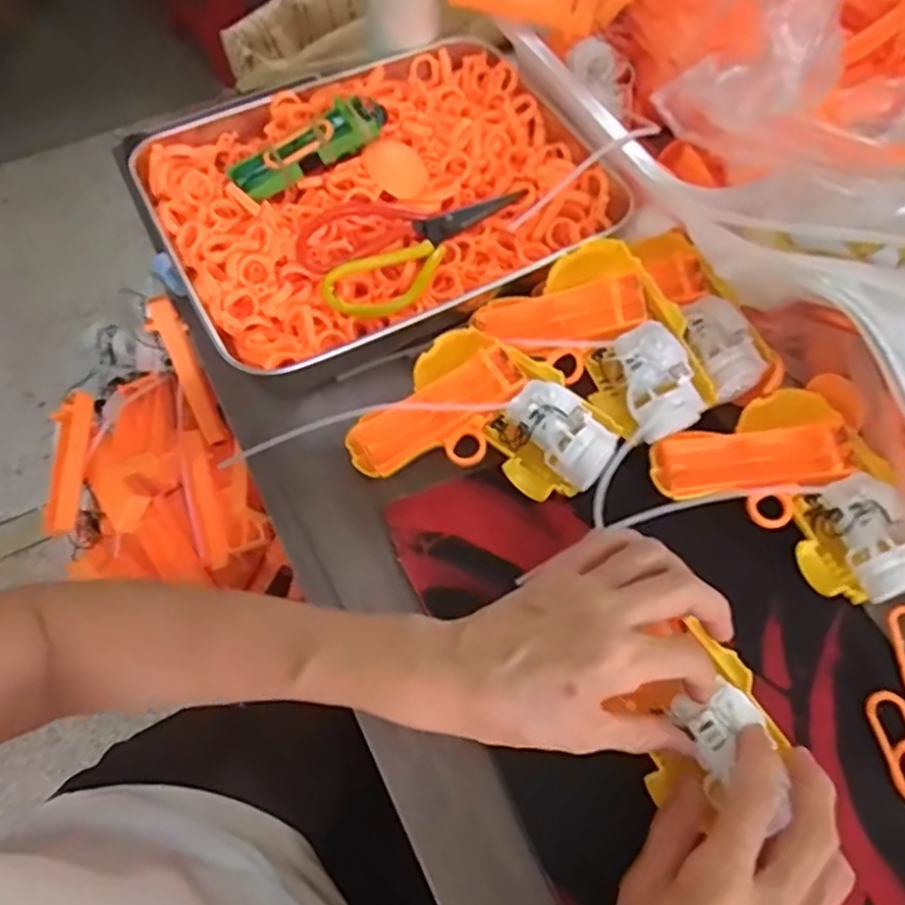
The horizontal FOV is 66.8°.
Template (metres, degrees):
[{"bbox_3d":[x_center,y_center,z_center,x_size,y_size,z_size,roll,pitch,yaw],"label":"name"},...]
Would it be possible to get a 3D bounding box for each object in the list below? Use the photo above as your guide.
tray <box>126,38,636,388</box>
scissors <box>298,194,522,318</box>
[{"bbox_3d":[-0.050,-0.193,0.491,0.305,0.041,0.240,-24,65,-13],"label":"tray"},{"bbox_3d":[-0.035,-0.159,0.483,0.090,0.014,0.162,38,68,18],"label":"scissors"}]

